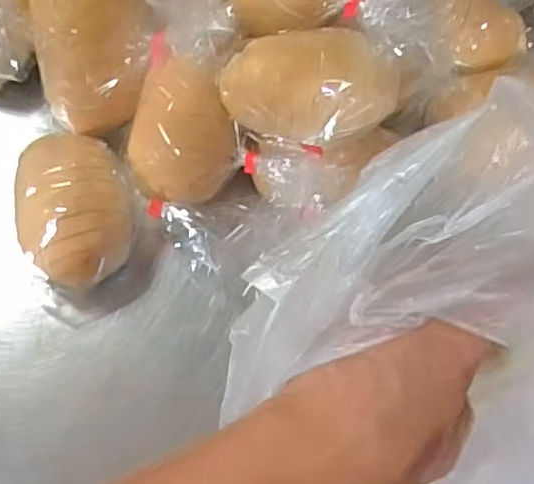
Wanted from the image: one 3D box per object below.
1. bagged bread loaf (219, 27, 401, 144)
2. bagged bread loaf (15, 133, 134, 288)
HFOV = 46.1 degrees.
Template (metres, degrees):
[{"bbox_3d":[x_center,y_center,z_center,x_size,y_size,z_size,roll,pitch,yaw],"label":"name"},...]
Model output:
[{"bbox_3d":[0.031,-0.110,0.441,0.126,0.047,0.065,2,69,-4],"label":"bagged bread loaf"},{"bbox_3d":[-0.147,-0.027,0.483,0.081,0.066,0.120,-12,70,-8],"label":"bagged bread loaf"}]

